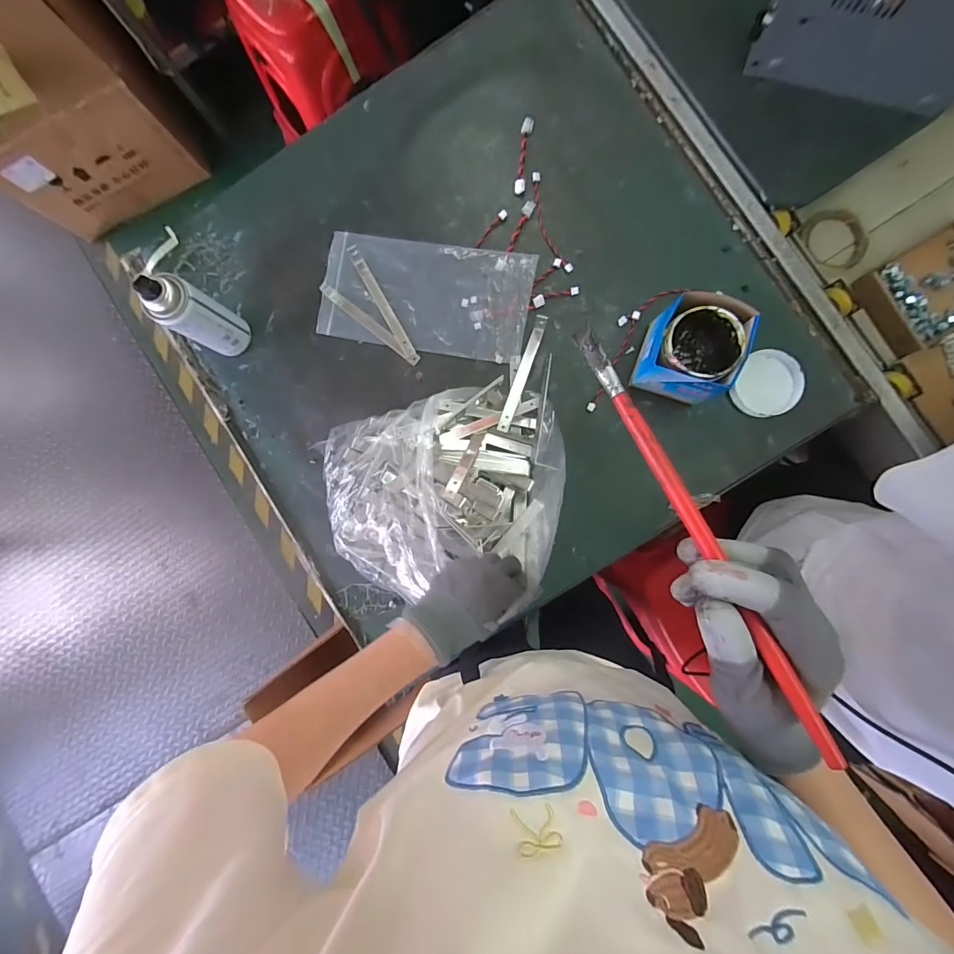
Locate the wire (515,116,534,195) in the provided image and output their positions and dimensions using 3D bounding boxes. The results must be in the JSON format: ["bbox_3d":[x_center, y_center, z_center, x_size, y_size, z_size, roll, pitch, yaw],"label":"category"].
[{"bbox_3d":[0.066,-0.455,0.592,0.017,0.008,0.112,8,89,5],"label":"wire"}]

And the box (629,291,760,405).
[{"bbox_3d":[0.261,-0.152,0.522,0.102,0.100,0.112,18,90,5],"label":"box"}]

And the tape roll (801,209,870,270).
[{"bbox_3d":[0.536,-0.353,0.628,0.092,0.025,0.088,0,87,5],"label":"tape roll"}]

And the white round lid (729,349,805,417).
[{"bbox_3d":[0.386,-0.123,0.554,0.078,0.014,0.093,33,91,5],"label":"white round lid"}]

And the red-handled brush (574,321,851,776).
[{"bbox_3d":[0.120,0.020,0.236,0.011,0.007,0.256,-25,74,4],"label":"red-handled brush"}]

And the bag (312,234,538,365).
[{"bbox_3d":[-0.074,-0.259,0.596,0.295,0.018,0.155,11,90,5],"label":"bag"}]

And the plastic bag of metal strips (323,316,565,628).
[{"bbox_3d":[-0.028,0.010,0.523,0.308,0.135,0.271,-21,87,4],"label":"plastic bag of metal strips"}]

